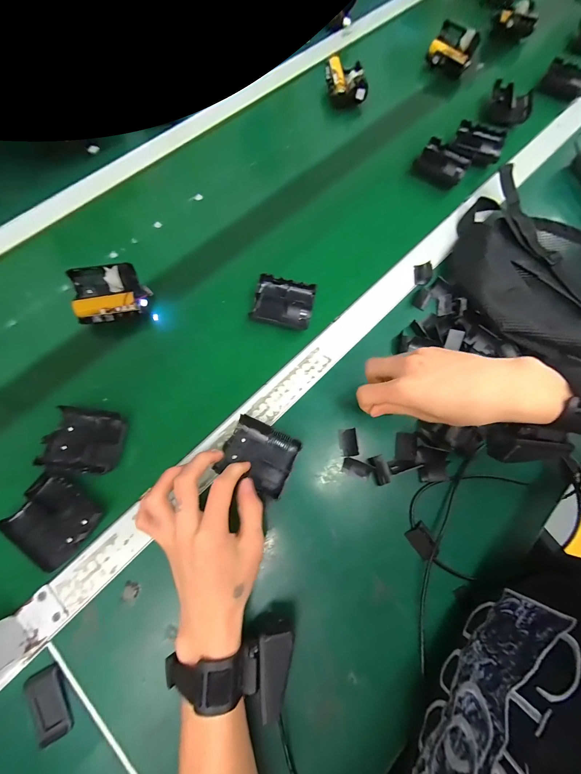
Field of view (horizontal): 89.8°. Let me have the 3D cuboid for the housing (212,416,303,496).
[{"bbox_3d":[-0.035,0.076,0.324,0.077,0.015,0.066,25,74,5],"label":"housing"}]

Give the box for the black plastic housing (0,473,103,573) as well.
[{"bbox_3d":[-0.246,0.133,0.308,0.079,0.022,0.074,35,75,8],"label":"black plastic housing"}]

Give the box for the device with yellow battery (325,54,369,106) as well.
[{"bbox_3d":[0.098,-0.542,0.528,0.070,0.054,0.075,-2,74,-3],"label":"device with yellow battery"}]

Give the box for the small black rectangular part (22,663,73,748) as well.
[{"bbox_3d":[-0.222,0.293,0.269,0.034,0.006,0.056,-28,77,-10],"label":"small black rectangular part"}]

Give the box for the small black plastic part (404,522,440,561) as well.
[{"bbox_3d":[0.144,0.167,0.314,0.024,0.009,0.032,-30,77,-10],"label":"small black plastic part"}]

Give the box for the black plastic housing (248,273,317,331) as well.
[{"bbox_3d":[-0.009,-0.112,0.393,0.076,0.022,0.064,12,73,1],"label":"black plastic housing"}]

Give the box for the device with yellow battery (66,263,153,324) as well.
[{"bbox_3d":[-0.234,-0.121,0.382,0.084,0.047,0.064,-18,75,-7],"label":"device with yellow battery"}]

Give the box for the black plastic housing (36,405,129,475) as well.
[{"bbox_3d":[-0.232,0.061,0.332,0.082,0.021,0.070,2,73,-2],"label":"black plastic housing"}]

